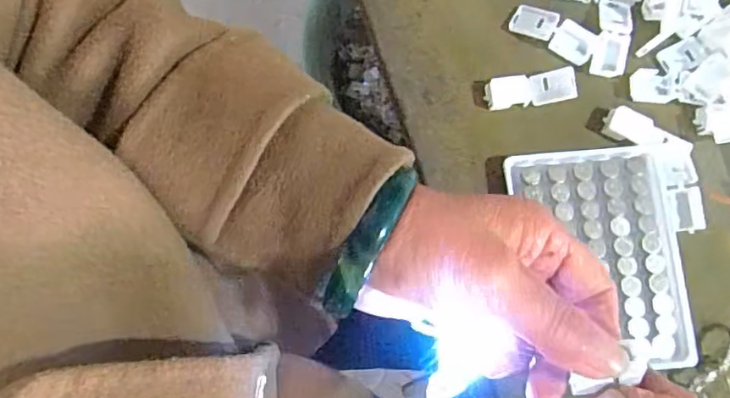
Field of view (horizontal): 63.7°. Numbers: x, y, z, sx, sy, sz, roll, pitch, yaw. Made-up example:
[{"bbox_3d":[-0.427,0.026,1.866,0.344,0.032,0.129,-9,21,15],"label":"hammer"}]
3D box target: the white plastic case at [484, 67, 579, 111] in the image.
[{"bbox_3d":[0.101,-0.067,0.361,0.052,0.016,0.019,-5,79,0],"label":"white plastic case"}]

